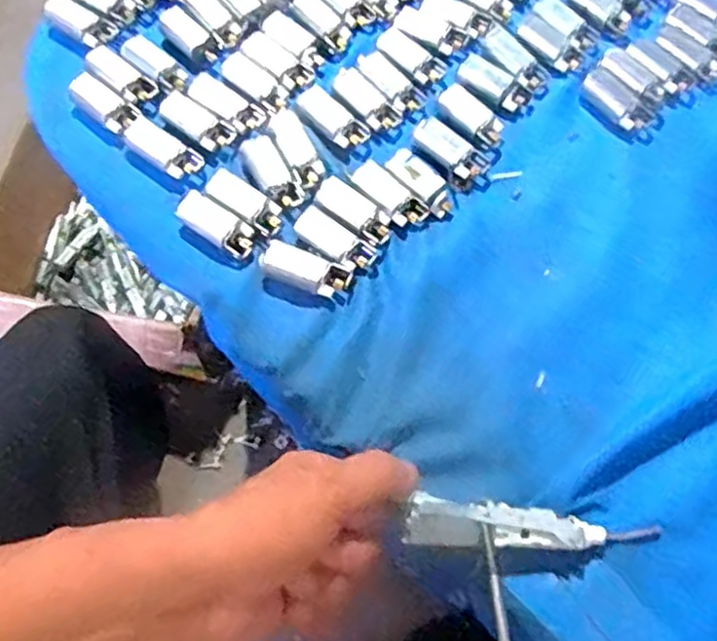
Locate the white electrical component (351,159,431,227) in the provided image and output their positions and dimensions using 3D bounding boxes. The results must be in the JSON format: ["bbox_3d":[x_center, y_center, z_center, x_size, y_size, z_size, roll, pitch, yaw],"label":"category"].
[{"bbox_3d":[0.018,-0.072,0.417,0.046,0.007,0.019,40,71,12],"label":"white electrical component"}]

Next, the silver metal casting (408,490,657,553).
[{"bbox_3d":[0.084,0.099,0.344,0.122,0.013,0.021,6,68,-4],"label":"silver metal casting"}]

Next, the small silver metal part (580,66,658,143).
[{"bbox_3d":[0.161,-0.134,0.450,0.050,0.010,0.027,43,72,14],"label":"small silver metal part"}]

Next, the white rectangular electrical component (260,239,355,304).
[{"bbox_3d":[-0.027,-0.026,0.392,0.050,0.010,0.019,21,67,-11],"label":"white rectangular electrical component"}]

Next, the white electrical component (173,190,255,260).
[{"bbox_3d":[-0.079,-0.053,0.404,0.047,0.008,0.019,32,70,10],"label":"white electrical component"}]

